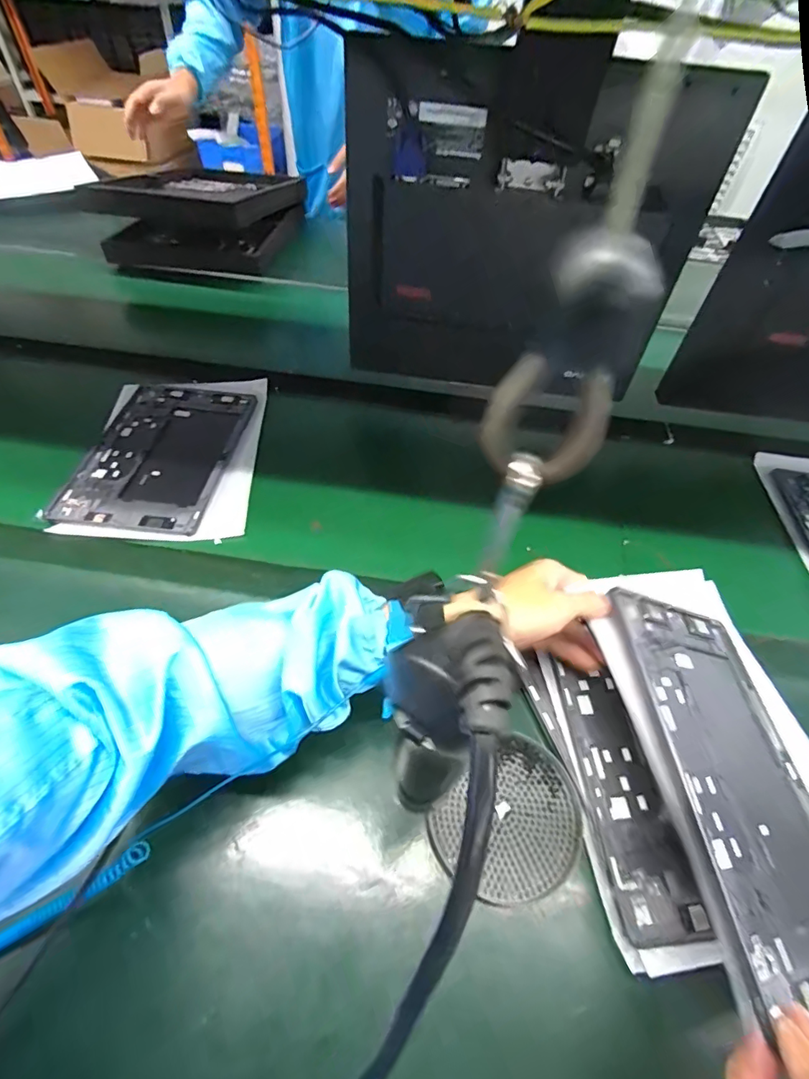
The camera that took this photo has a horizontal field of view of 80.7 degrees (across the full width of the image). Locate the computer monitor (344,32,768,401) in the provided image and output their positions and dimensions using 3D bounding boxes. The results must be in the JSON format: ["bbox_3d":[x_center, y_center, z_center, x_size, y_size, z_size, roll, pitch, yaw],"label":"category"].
[{"bbox_3d":[0.118,-0.305,0.514,0.361,0.302,0.041,7,50,-2],"label":"computer monitor"}]

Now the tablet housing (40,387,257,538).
[{"bbox_3d":[-0.297,-0.111,0.593,0.169,0.009,0.254,6,52,2],"label":"tablet housing"}]

